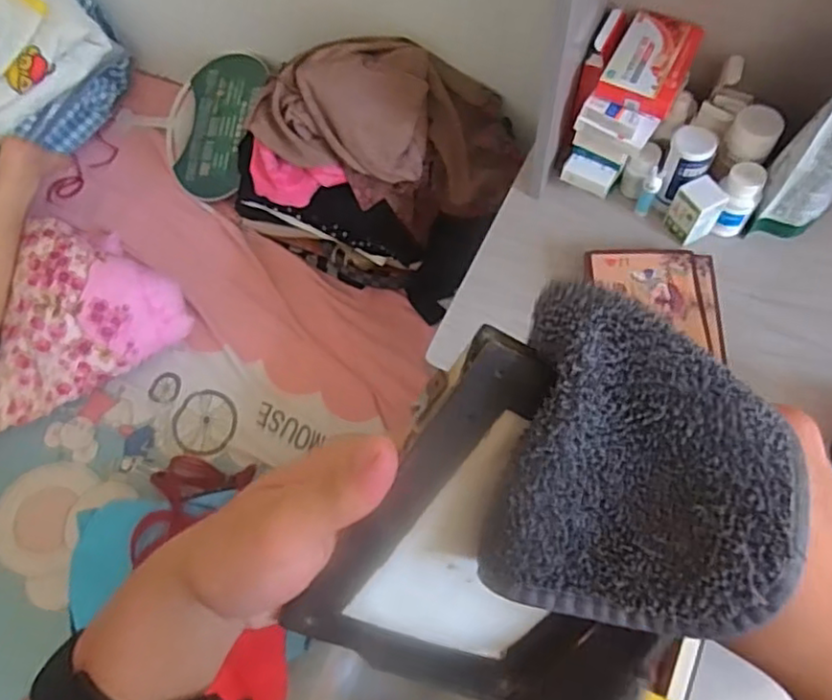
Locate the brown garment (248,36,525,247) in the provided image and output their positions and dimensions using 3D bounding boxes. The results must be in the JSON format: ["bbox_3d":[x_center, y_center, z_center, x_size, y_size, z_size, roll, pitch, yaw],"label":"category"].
[{"bbox_3d":[-0.038,-0.319,0.960,0.361,0.188,0.211,11,65,8],"label":"brown garment"}]

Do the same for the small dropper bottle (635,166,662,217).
[{"bbox_3d":[0.277,-0.188,0.783,0.017,0.061,0.023,2,64,4],"label":"small dropper bottle"}]

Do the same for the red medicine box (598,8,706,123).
[{"bbox_3d":[0.260,-0.318,0.726,0.079,0.022,0.122,25,67,15],"label":"red medicine box"}]

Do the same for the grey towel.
[{"bbox_3d":[0.074,0.043,0.216,0.090,0.021,0.110,14,105,19],"label":"grey towel"}]

